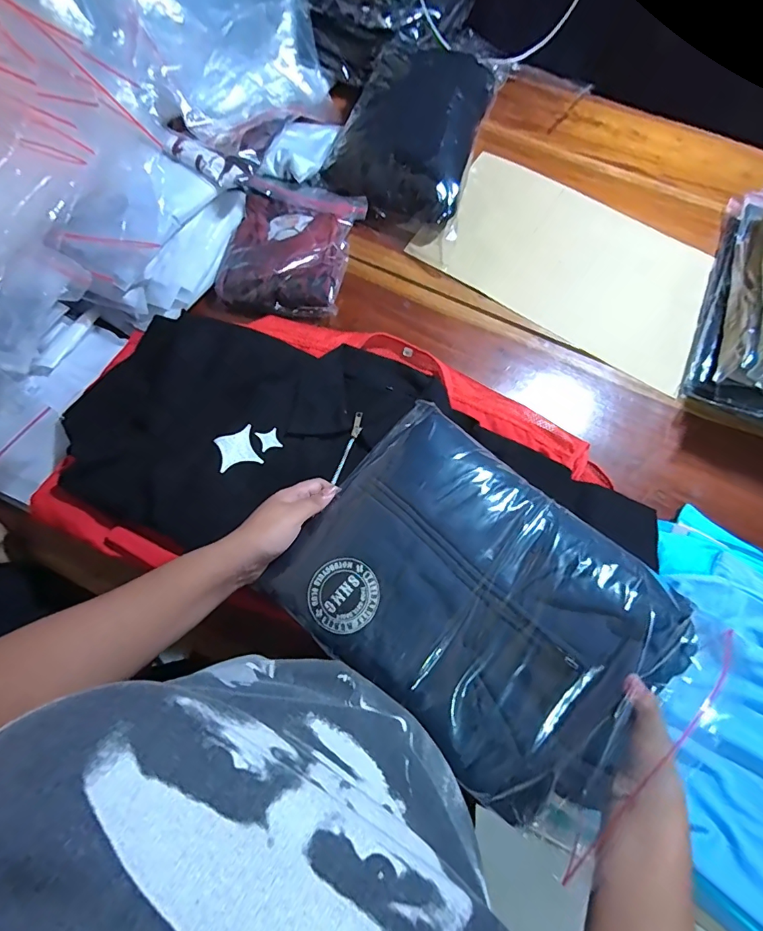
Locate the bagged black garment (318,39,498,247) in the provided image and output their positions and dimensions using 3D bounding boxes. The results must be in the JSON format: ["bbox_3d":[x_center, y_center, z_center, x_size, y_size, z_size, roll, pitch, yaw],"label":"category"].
[{"bbox_3d":[0.064,-0.528,0.696,0.209,0.082,0.323,24,73,8],"label":"bagged black garment"}]

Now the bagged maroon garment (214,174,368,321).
[{"bbox_3d":[-0.132,-0.320,0.659,0.172,0.038,0.212,14,72,5],"label":"bagged maroon garment"}]

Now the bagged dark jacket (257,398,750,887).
[{"bbox_3d":[0.088,0.116,0.408,0.335,0.070,0.254,40,76,12],"label":"bagged dark jacket"}]

